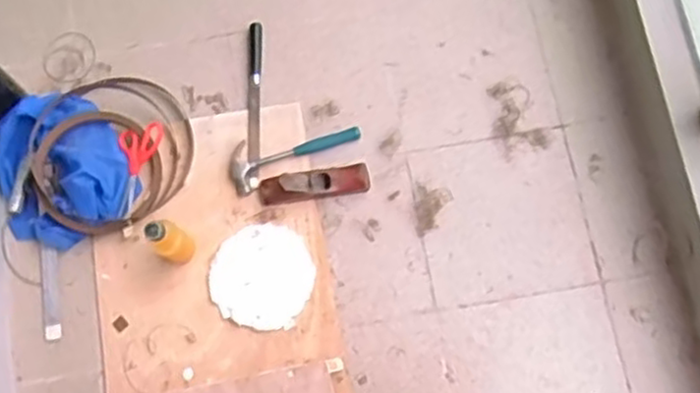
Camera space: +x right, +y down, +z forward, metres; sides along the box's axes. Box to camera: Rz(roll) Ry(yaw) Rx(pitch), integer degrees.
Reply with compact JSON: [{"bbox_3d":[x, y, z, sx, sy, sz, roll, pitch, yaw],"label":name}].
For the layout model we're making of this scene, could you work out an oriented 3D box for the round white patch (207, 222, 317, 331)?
[{"bbox_3d":[-0.157,0.146,1.276,0.182,0.007,0.184,0,76,-1],"label":"round white patch"}]

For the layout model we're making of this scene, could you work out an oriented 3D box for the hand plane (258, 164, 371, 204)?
[{"bbox_3d":[-0.067,-0.023,1.312,0.204,0.042,0.053,-8,76,-3],"label":"hand plane"}]

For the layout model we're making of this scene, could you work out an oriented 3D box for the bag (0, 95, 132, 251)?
[{"bbox_3d":[-0.523,-0.051,1.286,0.234,0.070,0.274,-13,77,-4],"label":"bag"}]

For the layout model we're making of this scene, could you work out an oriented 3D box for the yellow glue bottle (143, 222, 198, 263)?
[{"bbox_3d":[-0.298,0.077,1.193,0.052,0.184,0.058,28,78,7],"label":"yellow glue bottle"}]

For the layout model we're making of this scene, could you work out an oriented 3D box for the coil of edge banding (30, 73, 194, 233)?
[{"bbox_3d":[-0.444,-0.088,1.301,0.300,0.063,0.277,-37,79,-9],"label":"coil of edge banding"}]

